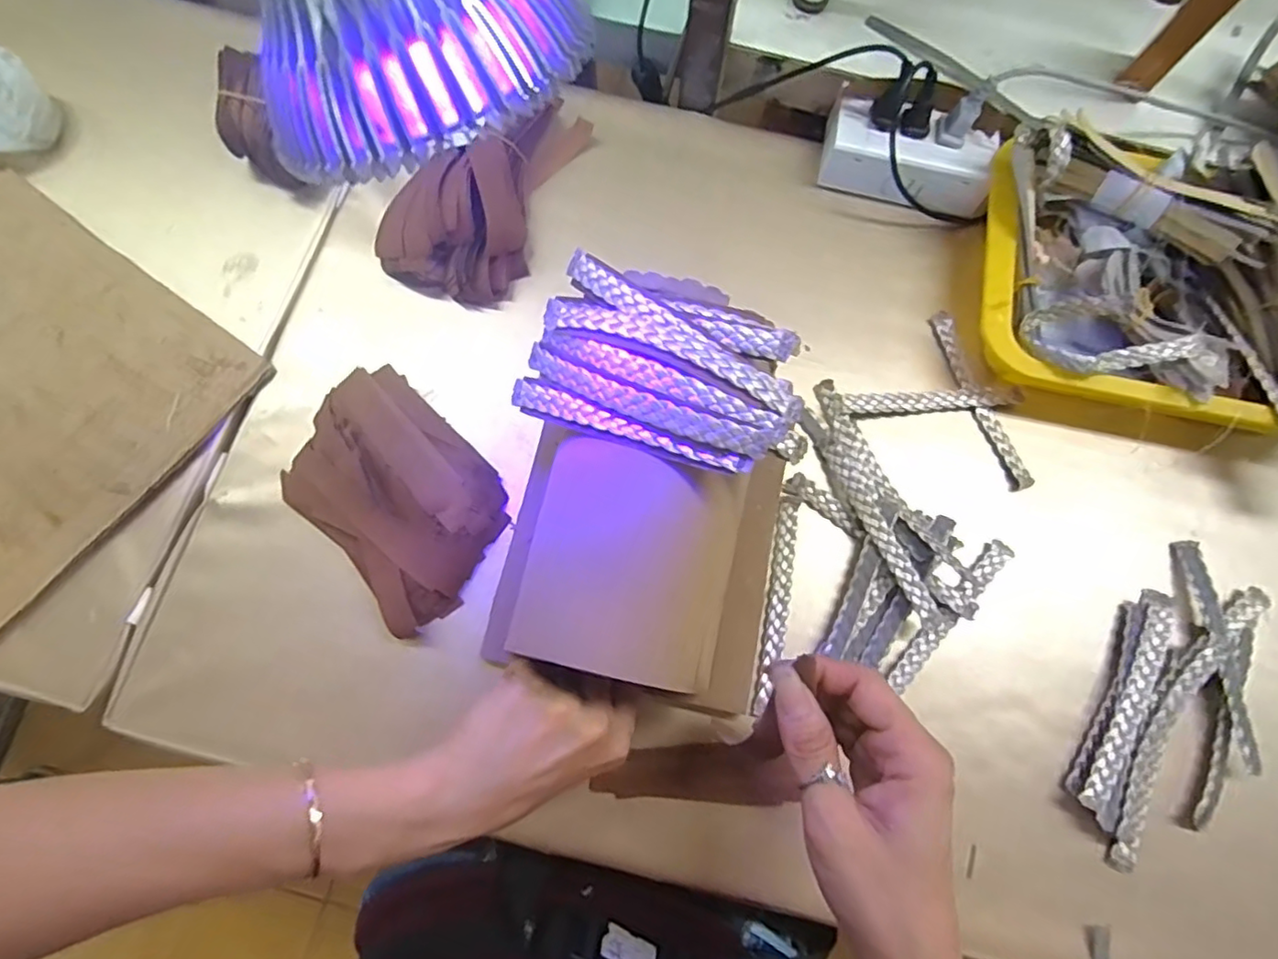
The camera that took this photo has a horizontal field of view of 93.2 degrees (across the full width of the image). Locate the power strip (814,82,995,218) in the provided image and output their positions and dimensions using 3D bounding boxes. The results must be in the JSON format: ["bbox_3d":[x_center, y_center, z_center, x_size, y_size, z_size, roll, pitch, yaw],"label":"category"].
[{"bbox_3d":[0.200,-0.241,0.456,0.126,0.041,0.054,17,75,2],"label":"power strip"}]

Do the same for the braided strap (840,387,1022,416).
[{"bbox_3d":[0.202,-0.055,0.416,0.127,0.009,0.014,-4,74,-3],"label":"braided strap"}]

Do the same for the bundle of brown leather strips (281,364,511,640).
[{"bbox_3d":[-0.154,0.006,0.380,0.104,0.031,0.153,-42,80,-13],"label":"bundle of brown leather strips"}]

